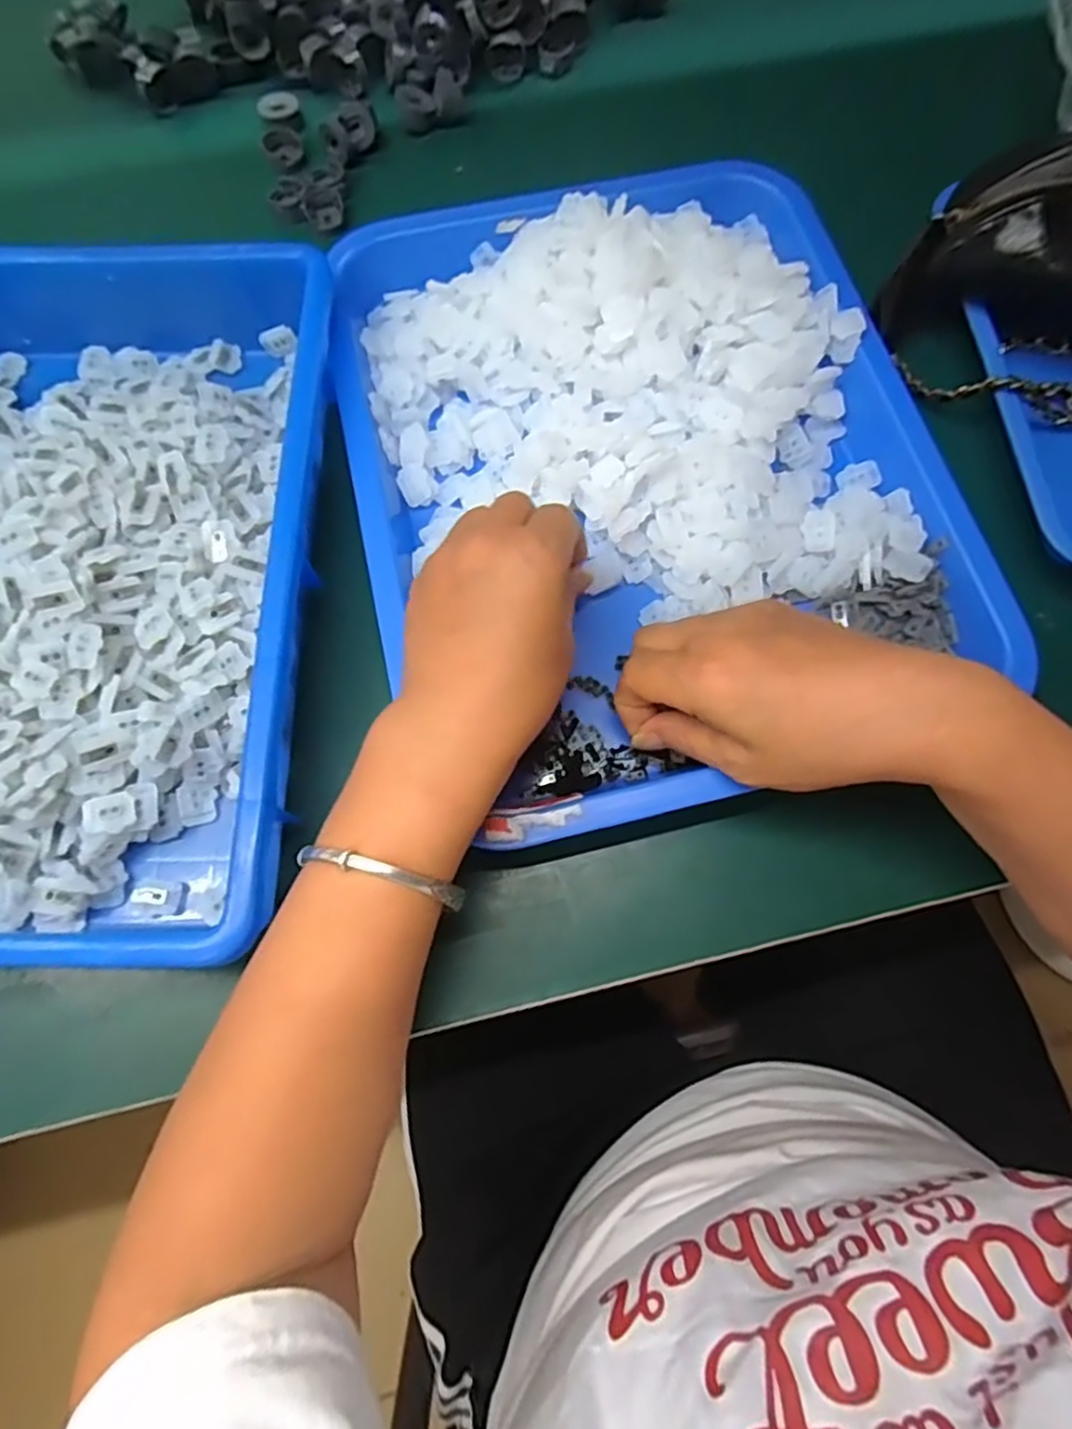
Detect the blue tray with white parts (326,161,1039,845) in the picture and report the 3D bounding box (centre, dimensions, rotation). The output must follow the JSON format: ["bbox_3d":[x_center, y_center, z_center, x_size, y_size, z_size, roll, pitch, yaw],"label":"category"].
[{"bbox_3d":[0.055,-0.141,0.377,0.297,0.056,0.380,-12,69,-4],"label":"blue tray with white parts"}]

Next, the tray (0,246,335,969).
[{"bbox_3d":[-0.232,-0.073,0.347,0.248,0.067,0.368,0,72,0],"label":"tray"}]

